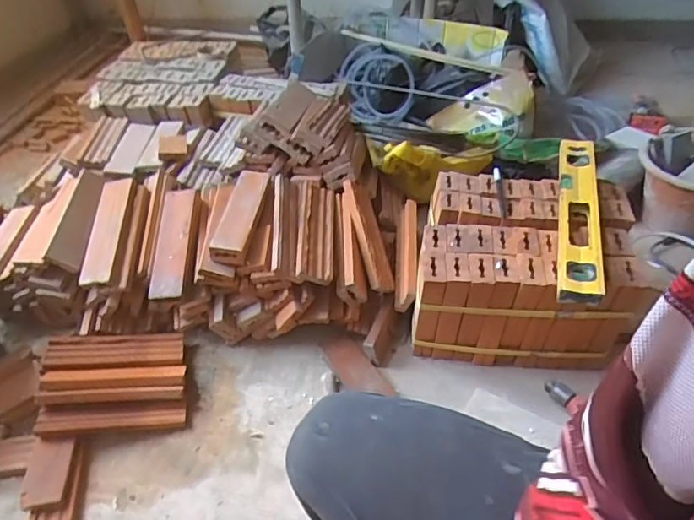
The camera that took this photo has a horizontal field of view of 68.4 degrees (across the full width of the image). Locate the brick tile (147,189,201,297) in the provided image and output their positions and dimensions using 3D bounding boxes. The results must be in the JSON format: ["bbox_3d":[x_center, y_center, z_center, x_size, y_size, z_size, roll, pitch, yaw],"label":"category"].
[{"bbox_3d":[-0.322,-0.043,0.969,0.069,0.026,0.248,5,60,-12],"label":"brick tile"}]

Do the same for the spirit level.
[{"bbox_3d":[0.398,-0.087,0.877,0.062,0.027,0.428,10,44,14],"label":"spirit level"}]

